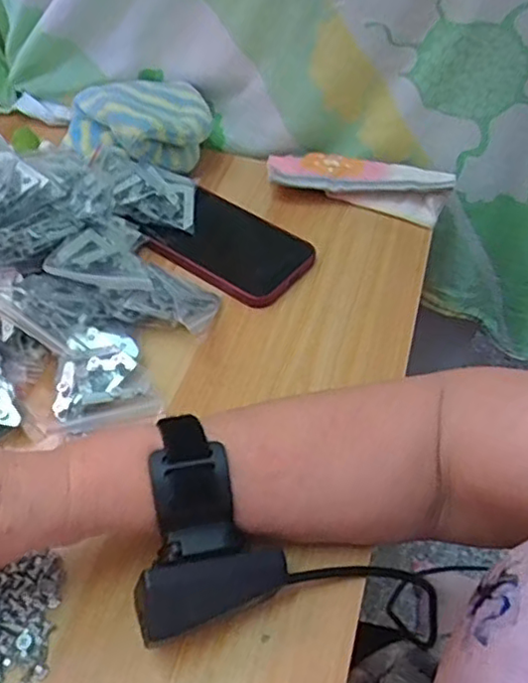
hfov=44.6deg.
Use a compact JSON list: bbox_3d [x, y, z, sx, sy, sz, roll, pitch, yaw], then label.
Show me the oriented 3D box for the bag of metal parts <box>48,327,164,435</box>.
[{"bbox_3d":[-0.103,0.023,0.402,0.061,0.024,0.068,-15,51,-14],"label":"bag of metal parts"}]

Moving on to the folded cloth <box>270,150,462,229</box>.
[{"bbox_3d":[0.079,-0.133,0.532,0.146,0.020,0.044,13,50,10],"label":"folded cloth"}]

